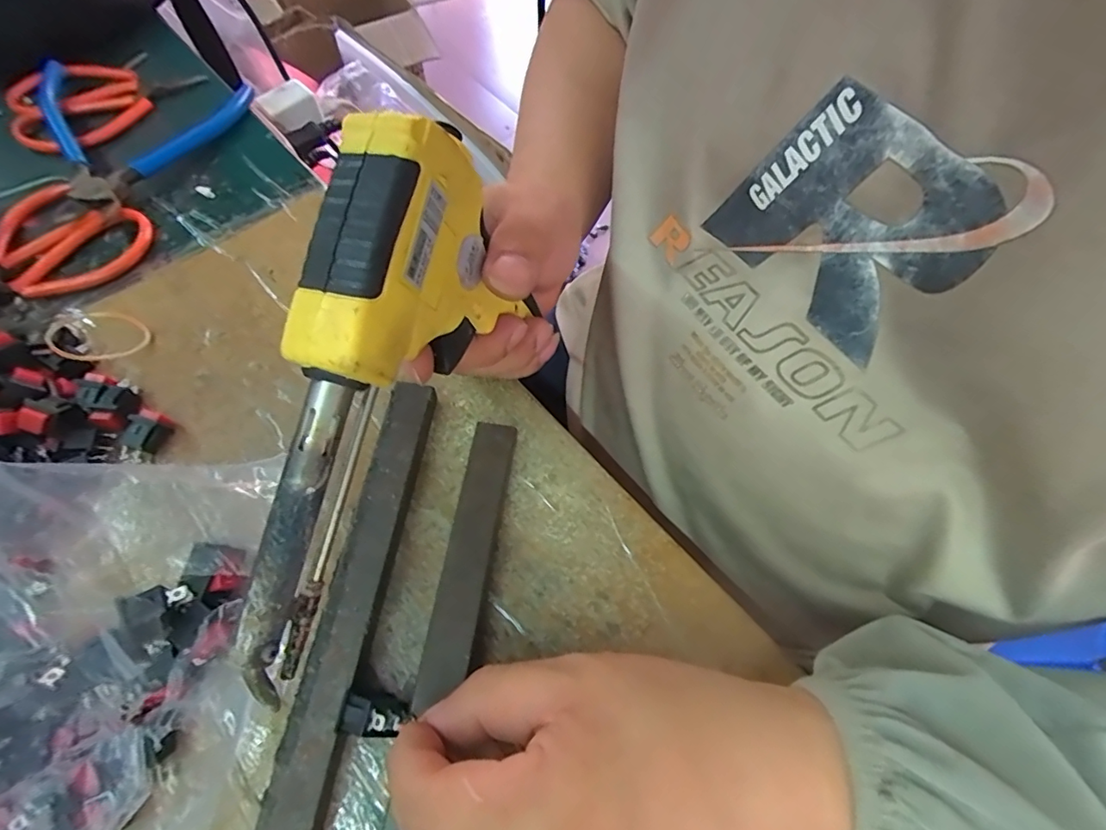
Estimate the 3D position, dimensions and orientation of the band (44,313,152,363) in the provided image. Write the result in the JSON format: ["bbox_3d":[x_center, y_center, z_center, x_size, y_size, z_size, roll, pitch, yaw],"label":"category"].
[{"bbox_3d":[-0.235,-0.041,0.268,0.038,0.004,0.039,41,50,11],"label":"band"}]

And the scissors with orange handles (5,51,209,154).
[{"bbox_3d":[-0.309,-0.223,0.355,0.117,0.011,0.070,-40,73,-19],"label":"scissors with orange handles"}]

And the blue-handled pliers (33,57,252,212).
[{"bbox_3d":[-0.290,-0.198,0.344,0.117,0.023,0.135,24,65,6],"label":"blue-handled pliers"}]

